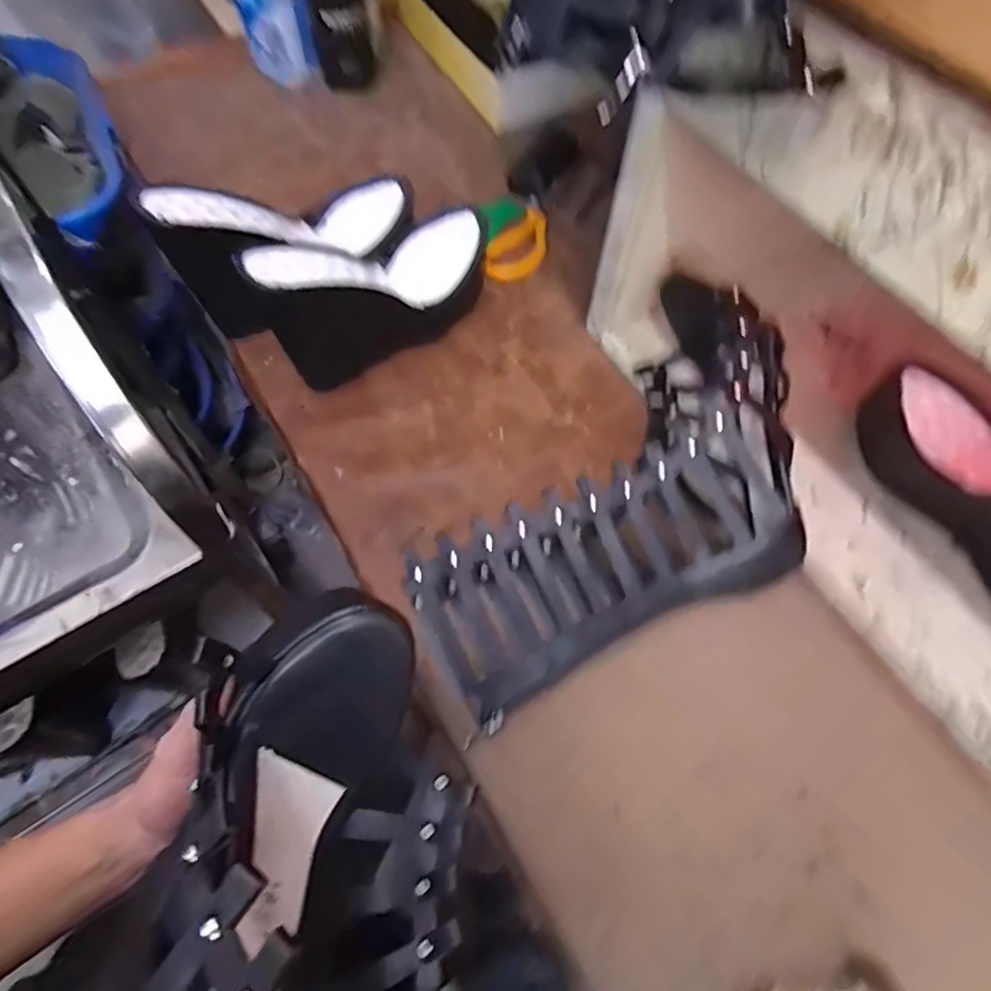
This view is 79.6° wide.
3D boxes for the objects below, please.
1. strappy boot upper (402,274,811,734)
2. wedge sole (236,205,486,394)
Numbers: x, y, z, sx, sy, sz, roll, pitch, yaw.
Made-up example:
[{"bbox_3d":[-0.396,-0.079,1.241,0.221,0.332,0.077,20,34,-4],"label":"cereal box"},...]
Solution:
[{"bbox_3d":[0.101,0.012,0.420,0.340,0.073,0.190,-44,71,-5],"label":"strappy boot upper"},{"bbox_3d":[-0.095,-0.190,0.509,0.221,0.132,0.077,-40,70,-19],"label":"wedge sole"}]

